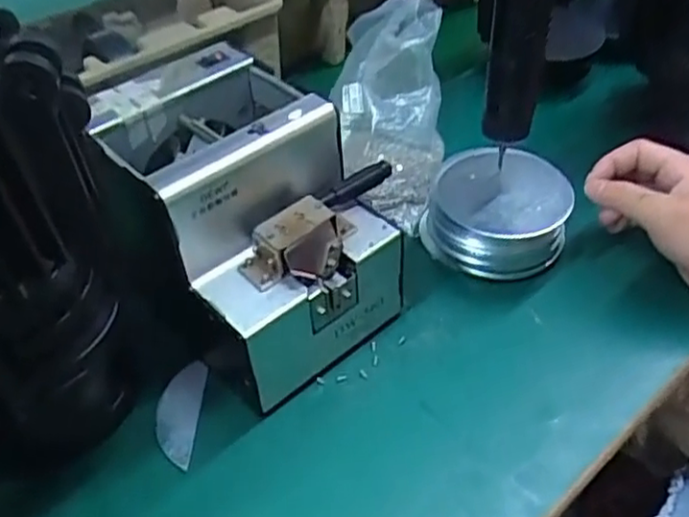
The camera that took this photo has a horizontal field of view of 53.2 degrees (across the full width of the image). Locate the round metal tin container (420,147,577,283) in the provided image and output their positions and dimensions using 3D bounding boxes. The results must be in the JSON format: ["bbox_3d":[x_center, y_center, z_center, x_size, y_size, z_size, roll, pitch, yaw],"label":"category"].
[{"bbox_3d":[0.110,-0.032,0.515,0.092,0.064,0.094,-2,44,2],"label":"round metal tin container"}]

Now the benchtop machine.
[{"bbox_3d":[-0.055,-0.024,0.456,0.139,0.161,0.176,-30,50,-24],"label":"benchtop machine"}]

